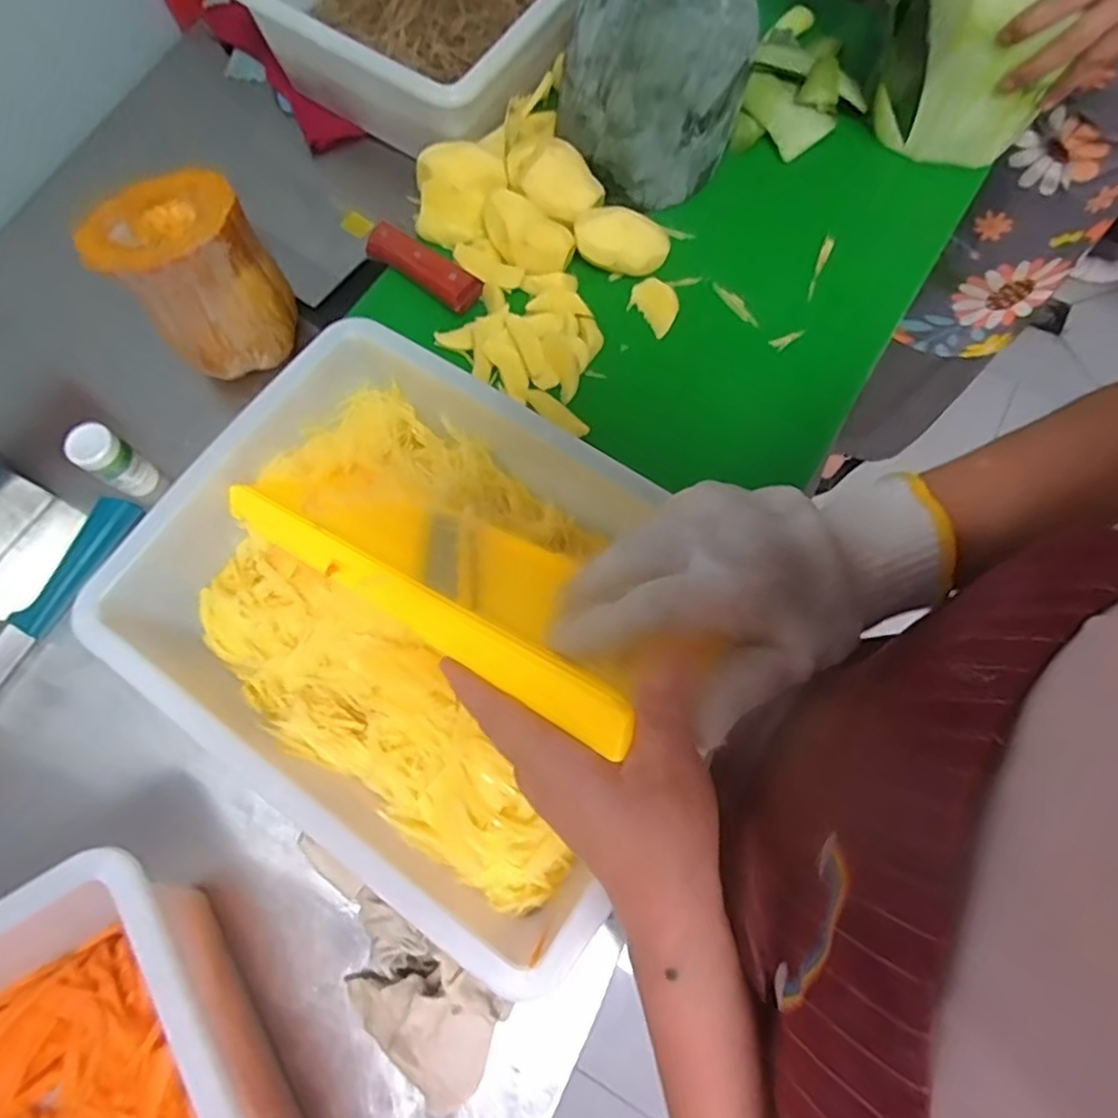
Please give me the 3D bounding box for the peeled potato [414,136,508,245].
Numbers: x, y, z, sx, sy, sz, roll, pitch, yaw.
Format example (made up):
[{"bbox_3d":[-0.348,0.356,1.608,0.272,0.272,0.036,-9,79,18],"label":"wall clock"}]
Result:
[{"bbox_3d":[-0.091,-0.327,0.597,0.075,0.048,0.072,0,71,1],"label":"peeled potato"}]

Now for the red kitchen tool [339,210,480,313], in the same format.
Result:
[{"bbox_3d":[-0.134,-0.268,0.589,0.157,0.027,0.035,39,77,13],"label":"red kitchen tool"}]

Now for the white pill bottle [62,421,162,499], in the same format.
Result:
[{"bbox_3d":[-0.349,-0.076,0.527,0.031,0.069,0.033,34,75,12],"label":"white pill bottle"}]

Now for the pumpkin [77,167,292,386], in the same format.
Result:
[{"bbox_3d":[-0.284,-0.222,0.536,0.113,0.134,0.108,-26,73,-7],"label":"pumpkin"}]

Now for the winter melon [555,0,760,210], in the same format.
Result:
[{"bbox_3d":[0.080,-0.407,0.559,0.130,0.150,0.133,0,71,1],"label":"winter melon"}]

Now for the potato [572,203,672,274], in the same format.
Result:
[{"bbox_3d":[0.054,-0.271,0.573,0.078,0.041,0.039,8,72,4],"label":"potato"}]

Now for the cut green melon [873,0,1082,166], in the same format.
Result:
[{"bbox_3d":[0.350,-0.434,0.566,0.110,0.145,0.112,-3,71,0],"label":"cut green melon"}]

